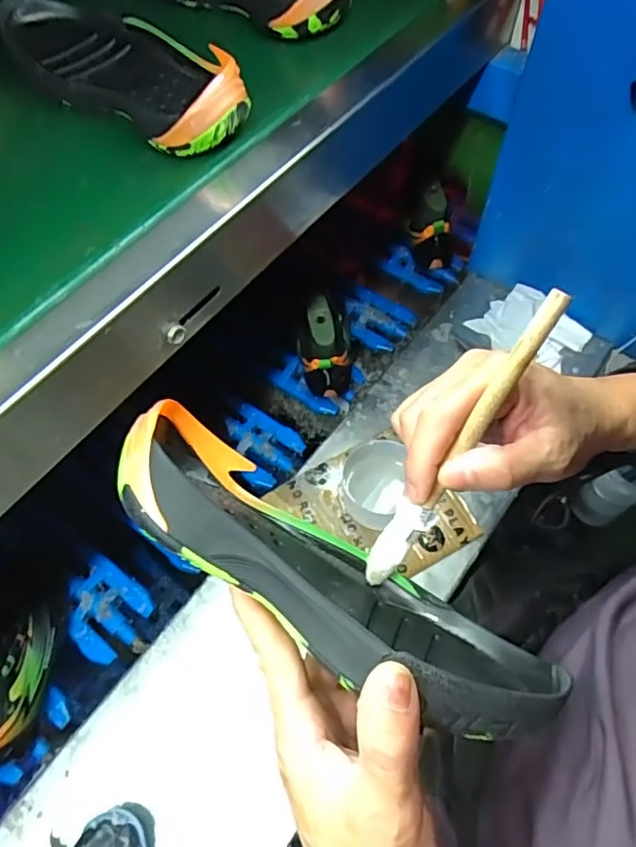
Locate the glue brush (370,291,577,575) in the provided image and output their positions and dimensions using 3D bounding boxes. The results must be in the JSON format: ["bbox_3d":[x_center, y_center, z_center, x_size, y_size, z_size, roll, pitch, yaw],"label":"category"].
[{"bbox_3d":[0.070,0.015,0.289,0.017,0.180,0.008,36,26,17],"label":"glue brush"}]

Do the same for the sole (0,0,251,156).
[{"bbox_3d":[-0.146,-0.294,0.463,0.231,0.053,0.108,33,68,15],"label":"sole"}]

